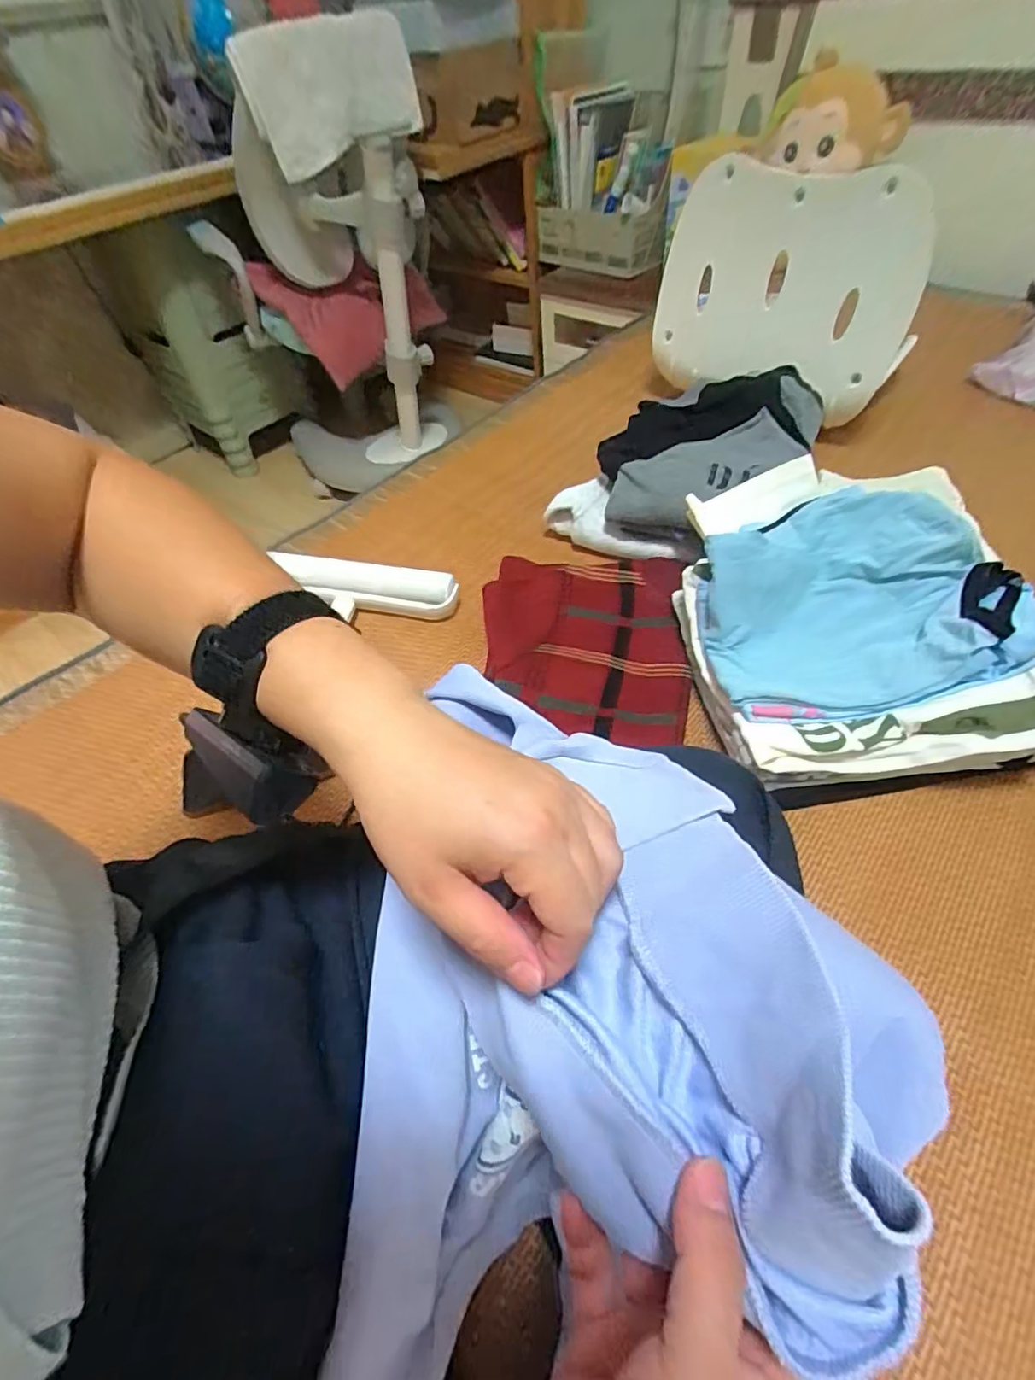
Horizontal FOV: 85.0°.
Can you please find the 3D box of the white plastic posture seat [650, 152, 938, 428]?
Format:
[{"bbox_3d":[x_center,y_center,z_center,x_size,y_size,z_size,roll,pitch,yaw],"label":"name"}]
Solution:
[{"bbox_3d":[0.365,-0.558,0.802,0.355,0.271,0.037,29,54,24],"label":"white plastic posture seat"}]

